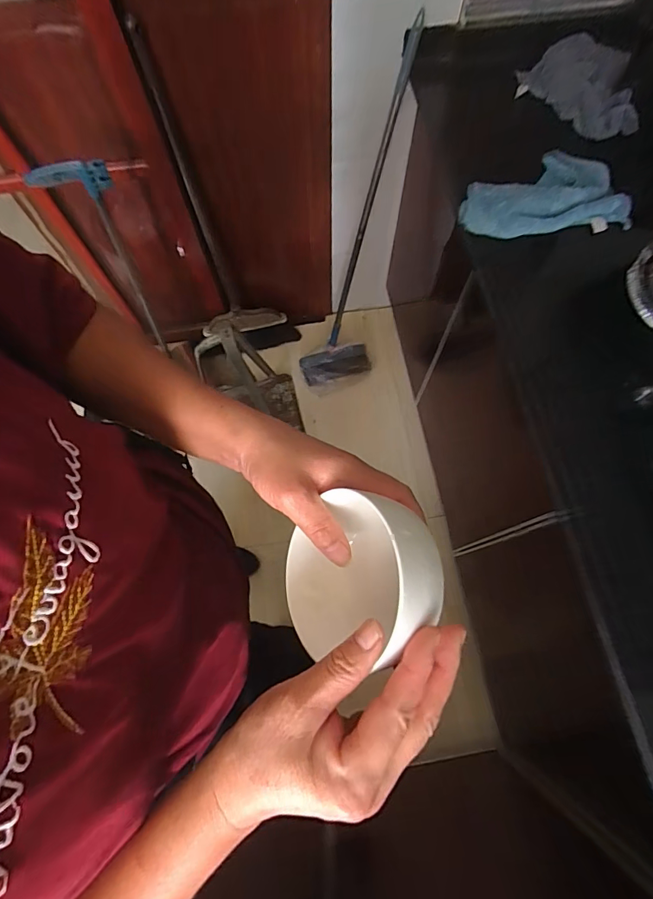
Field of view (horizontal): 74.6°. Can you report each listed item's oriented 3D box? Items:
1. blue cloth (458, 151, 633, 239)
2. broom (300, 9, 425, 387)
[{"bbox_3d":[0.337,-0.407,0.674,0.256,0.043,0.136,-7,70,-2],"label":"blue cloth"},{"bbox_3d":[0.095,-0.508,1.118,0.200,0.898,0.105,29,49,10],"label":"broom"}]

